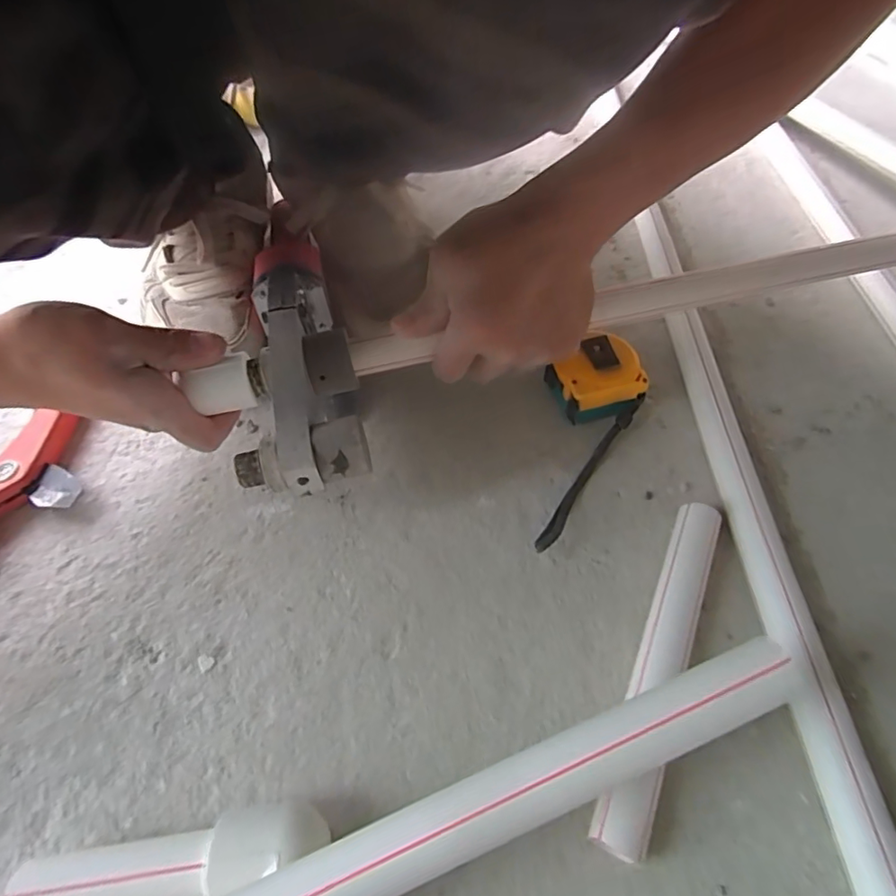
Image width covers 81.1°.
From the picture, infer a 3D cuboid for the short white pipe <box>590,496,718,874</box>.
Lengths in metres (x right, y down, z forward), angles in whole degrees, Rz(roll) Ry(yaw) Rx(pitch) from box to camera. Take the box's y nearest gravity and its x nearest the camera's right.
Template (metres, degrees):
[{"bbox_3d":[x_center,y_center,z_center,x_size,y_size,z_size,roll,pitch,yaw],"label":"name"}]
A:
[{"bbox_3d":[0.120,0.116,0.294,0.024,0.023,0.195,22,58,15],"label":"short white pipe"}]

